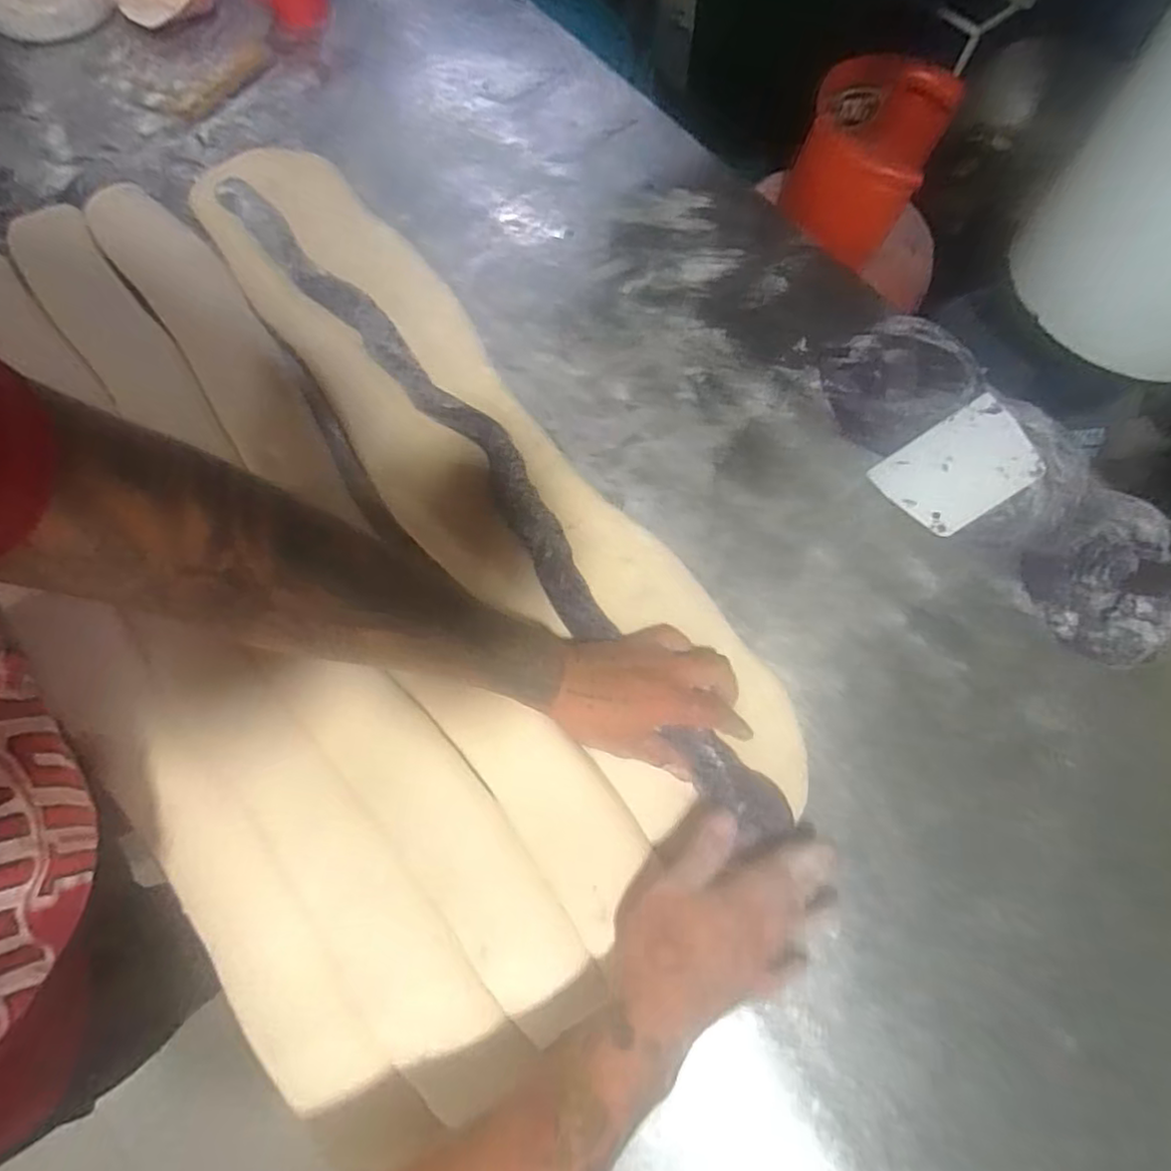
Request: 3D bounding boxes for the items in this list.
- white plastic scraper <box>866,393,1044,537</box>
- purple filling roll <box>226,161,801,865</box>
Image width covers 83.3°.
[{"bbox_3d":[0.345,-0.108,0.610,0.127,0.007,0.092,-36,70,6],"label":"white plastic scraper"},{"bbox_3d":[-0.105,-0.121,0.604,0.063,0.024,0.812,-36,74,-13],"label":"purple filling roll"}]

